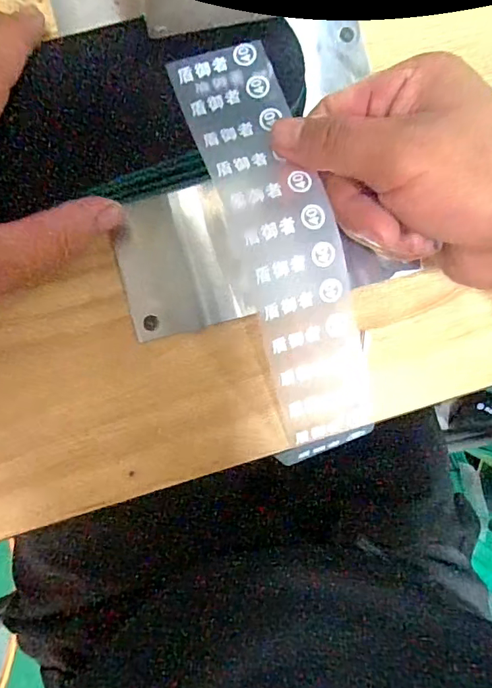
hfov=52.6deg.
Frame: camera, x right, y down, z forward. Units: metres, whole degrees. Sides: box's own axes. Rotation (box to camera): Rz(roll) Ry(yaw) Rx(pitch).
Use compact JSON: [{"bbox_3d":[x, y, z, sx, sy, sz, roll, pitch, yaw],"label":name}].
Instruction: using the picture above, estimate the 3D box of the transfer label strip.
[{"bbox_3d":[0.020,-0.040,0.224,0.050,0.028,0.188,-20,98,-8],"label":"transfer label strip"}]

